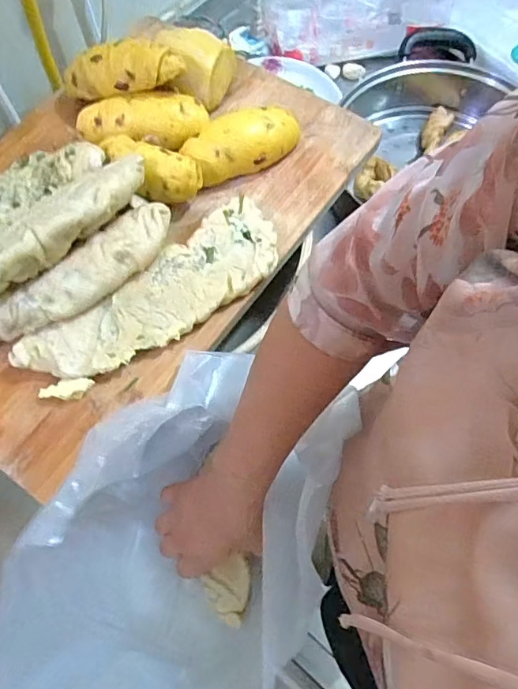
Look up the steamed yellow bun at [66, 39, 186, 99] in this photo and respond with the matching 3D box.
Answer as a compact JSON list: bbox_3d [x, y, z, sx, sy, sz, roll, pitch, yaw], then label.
[{"bbox_3d":[-0.139,-0.264,0.467,0.139,0.035,0.041,6,66,25],"label":"steamed yellow bun"}]

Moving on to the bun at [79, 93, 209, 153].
[{"bbox_3d":[-0.114,-0.219,0.473,0.122,0.035,0.047,1,68,1],"label":"bun"}]

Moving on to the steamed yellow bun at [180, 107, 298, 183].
[{"bbox_3d":[-0.014,-0.195,0.464,0.117,0.038,0.056,-17,69,-7],"label":"steamed yellow bun"}]

